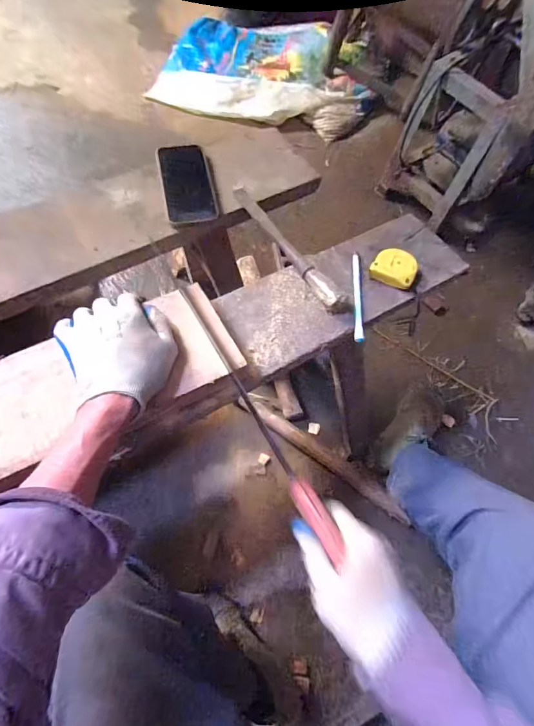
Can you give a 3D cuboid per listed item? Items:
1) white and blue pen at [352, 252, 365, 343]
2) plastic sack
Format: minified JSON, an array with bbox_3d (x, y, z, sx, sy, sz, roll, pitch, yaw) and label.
[{"bbox_3d":[0.124,-0.094,0.536,0.012,0.010,0.152,6,65,0],"label":"white and blue pen"},{"bbox_3d":[-0.006,-1.119,1.462,0.758,0.087,0.606,7,65,0],"label":"plastic sack"}]

